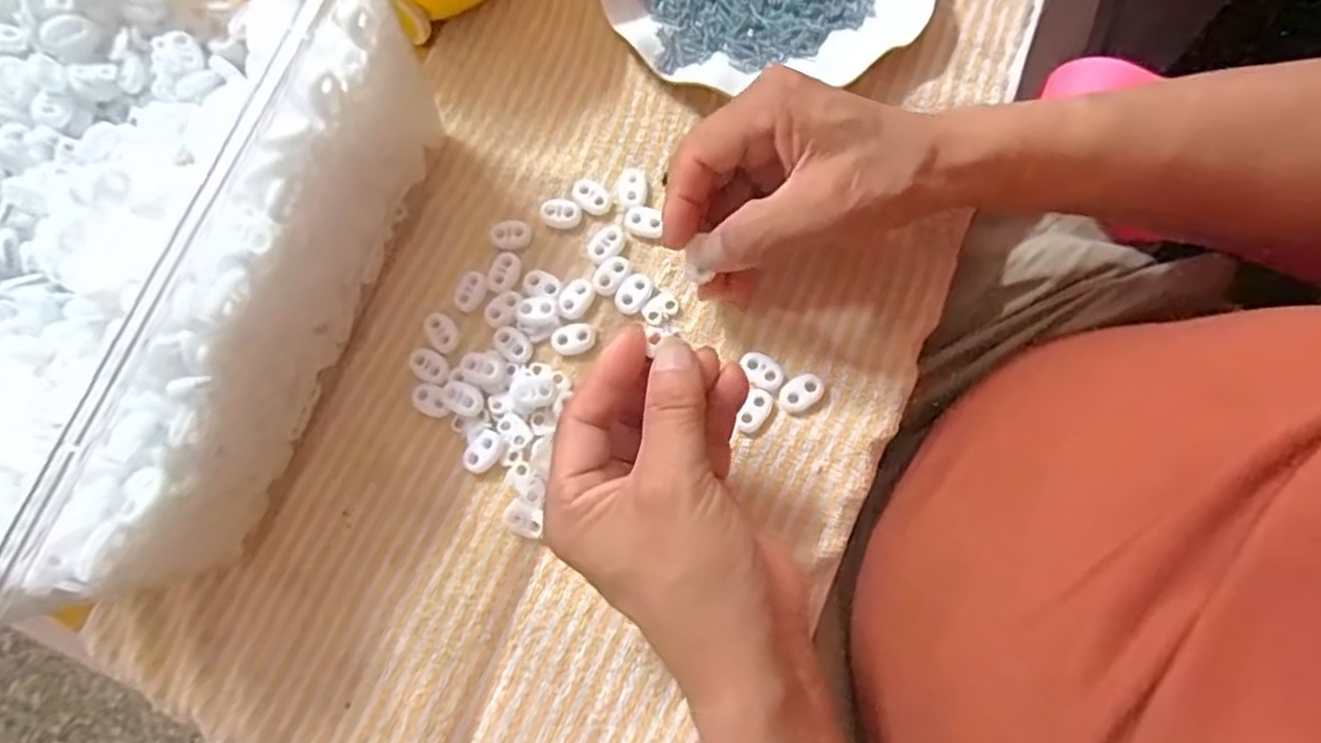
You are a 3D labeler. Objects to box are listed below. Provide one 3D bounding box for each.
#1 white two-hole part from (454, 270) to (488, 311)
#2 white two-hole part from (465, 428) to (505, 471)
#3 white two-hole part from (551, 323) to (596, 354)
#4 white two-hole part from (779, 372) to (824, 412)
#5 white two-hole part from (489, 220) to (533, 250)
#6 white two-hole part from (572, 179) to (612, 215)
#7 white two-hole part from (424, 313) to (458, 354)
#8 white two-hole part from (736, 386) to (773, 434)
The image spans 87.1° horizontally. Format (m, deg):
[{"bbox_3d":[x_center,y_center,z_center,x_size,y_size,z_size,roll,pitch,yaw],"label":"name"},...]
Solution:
[{"bbox_3d":[-0.100,-0.042,0.365,0.016,0.004,0.021,19,78,10],"label":"white two-hole part"},{"bbox_3d":[-0.087,0.039,0.342,0.015,0.004,0.022,41,82,14],"label":"white two-hole part"},{"bbox_3d":[-0.044,-0.017,0.354,0.022,0.004,0.015,-12,75,2],"label":"white two-hole part"},{"bbox_3d":[0.068,0.010,0.335,0.021,0.005,0.016,-27,75,-2],"label":"white two-hole part"},{"bbox_3d":[-0.080,-0.073,0.371,0.022,0.006,0.016,8,76,7],"label":"white two-hole part"},{"bbox_3d":[-0.037,-0.094,0.372,0.023,0.004,0.015,36,81,13],"label":"white two-hole part"},{"bbox_3d":[-0.114,-0.020,0.360,0.014,0.004,0.023,-33,75,-4],"label":"white two-hole part"},{"bbox_3d":[0.045,0.019,0.335,0.013,0.004,0.022,32,80,12],"label":"white two-hole part"}]

